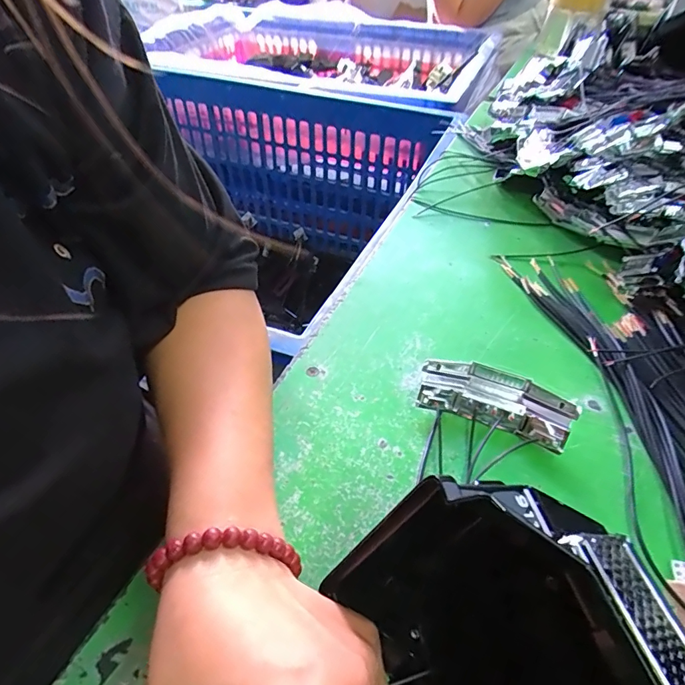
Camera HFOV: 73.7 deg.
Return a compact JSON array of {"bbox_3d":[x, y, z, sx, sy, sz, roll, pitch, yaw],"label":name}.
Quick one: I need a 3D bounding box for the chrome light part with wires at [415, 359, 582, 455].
[{"bbox_3d":[0.101,0.040,0.308,0.096,0.026,0.039,19,48,17],"label":"chrome light part with wires"}]

